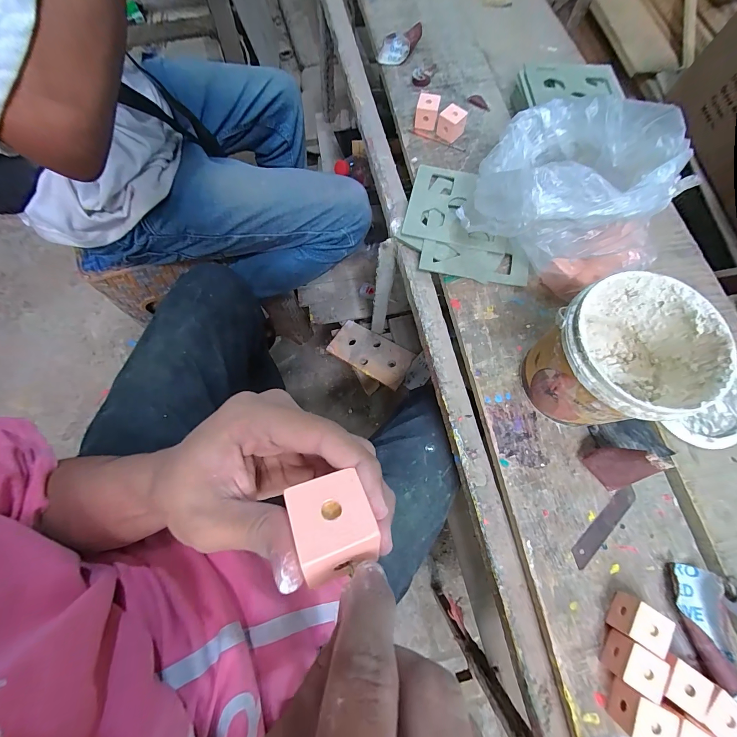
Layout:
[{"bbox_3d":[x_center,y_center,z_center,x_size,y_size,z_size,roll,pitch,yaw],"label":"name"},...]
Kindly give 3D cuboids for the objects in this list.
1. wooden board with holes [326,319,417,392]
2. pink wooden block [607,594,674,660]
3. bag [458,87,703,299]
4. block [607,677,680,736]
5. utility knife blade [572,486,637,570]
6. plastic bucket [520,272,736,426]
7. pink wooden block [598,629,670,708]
[{"bbox_3d":[0.004,-0.035,0.716,0.190,0.015,0.092,32,75,24],"label":"wooden board with holes"},{"bbox_3d":[0.240,0.226,0.295,0.032,0.032,0.031,31,75,7],"label":"pink wooden block"},{"bbox_3d":[0.219,-0.206,0.375,0.176,0.146,0.196,19,74,4],"label":"bag"},{"bbox_3d":[0.225,0.287,0.274,0.037,0.033,0.030,29,75,6],"label":"block"},{"bbox_3d":[0.239,0.158,0.334,0.098,0.004,0.018,-41,79,-12],"label":"utility knife blade"},{"bbox_3d":[0.227,-0.007,0.327,0.123,0.126,0.114,0,74,-2],"label":"plastic bucket"},{"bbox_3d":[0.228,0.254,0.286,0.032,0.033,0.031,30,75,7],"label":"pink wooden block"}]

